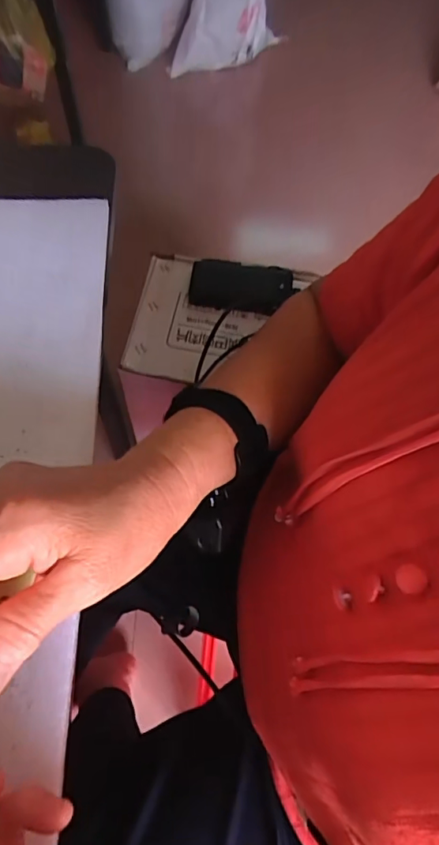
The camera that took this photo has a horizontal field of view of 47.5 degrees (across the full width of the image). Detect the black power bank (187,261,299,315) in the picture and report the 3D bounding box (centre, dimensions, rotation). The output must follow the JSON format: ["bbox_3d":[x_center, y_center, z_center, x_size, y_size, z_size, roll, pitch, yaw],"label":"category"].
[{"bbox_3d":[0.035,-0.211,0.778,0.158,0.034,0.084,2,63,-3],"label":"black power bank"}]

